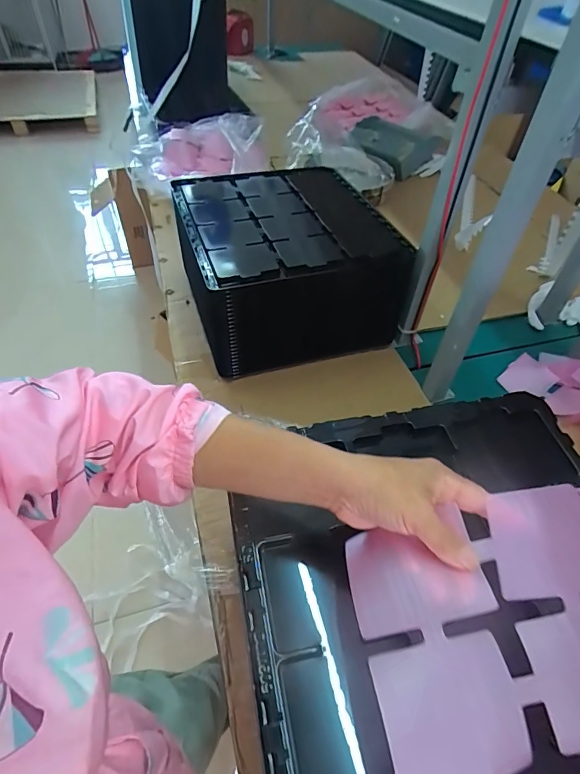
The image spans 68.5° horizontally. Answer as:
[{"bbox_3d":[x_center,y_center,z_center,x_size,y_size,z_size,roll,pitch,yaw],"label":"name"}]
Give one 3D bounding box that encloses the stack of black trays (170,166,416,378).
[{"bbox_3d":[-0.014,-0.239,0.816,0.355,0.201,0.381,-12,51,-13],"label":"stack of black trays"}]

